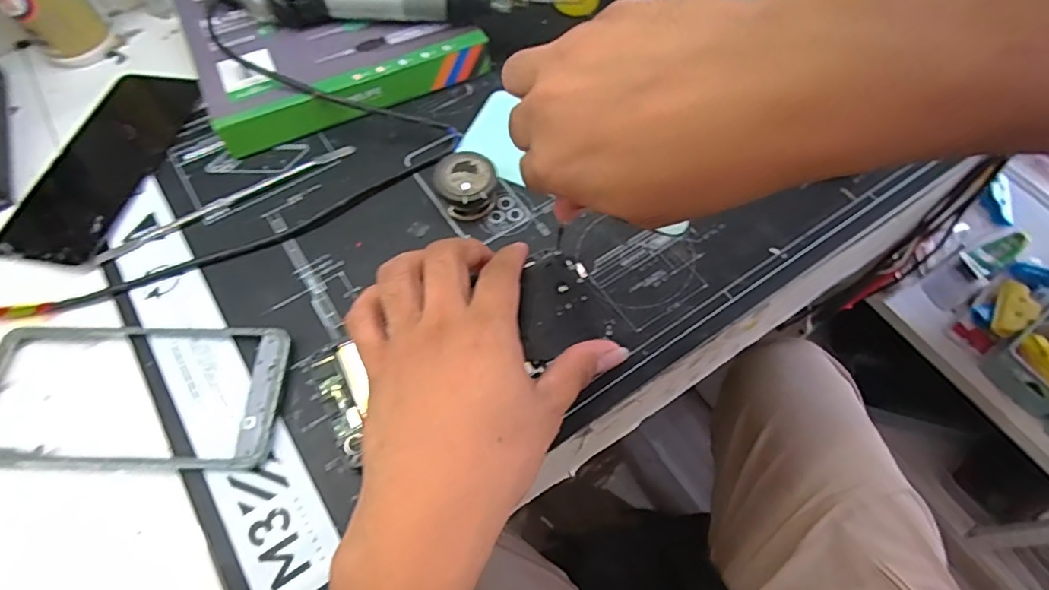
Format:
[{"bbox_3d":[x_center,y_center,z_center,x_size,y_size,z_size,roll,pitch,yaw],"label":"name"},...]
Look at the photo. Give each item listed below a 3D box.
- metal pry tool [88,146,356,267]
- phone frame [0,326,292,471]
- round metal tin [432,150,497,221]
[{"bbox_3d":[-0.190,-0.061,0.366,0.170,0.004,0.009,-30,66,-15],"label":"metal pry tool"},{"bbox_3d":[-0.213,0.052,0.303,0.165,0.009,0.078,1,62,0],"label":"phone frame"},{"bbox_3d":[-0.037,-0.069,0.358,0.037,0.024,0.043,-20,64,-10],"label":"round metal tin"}]

